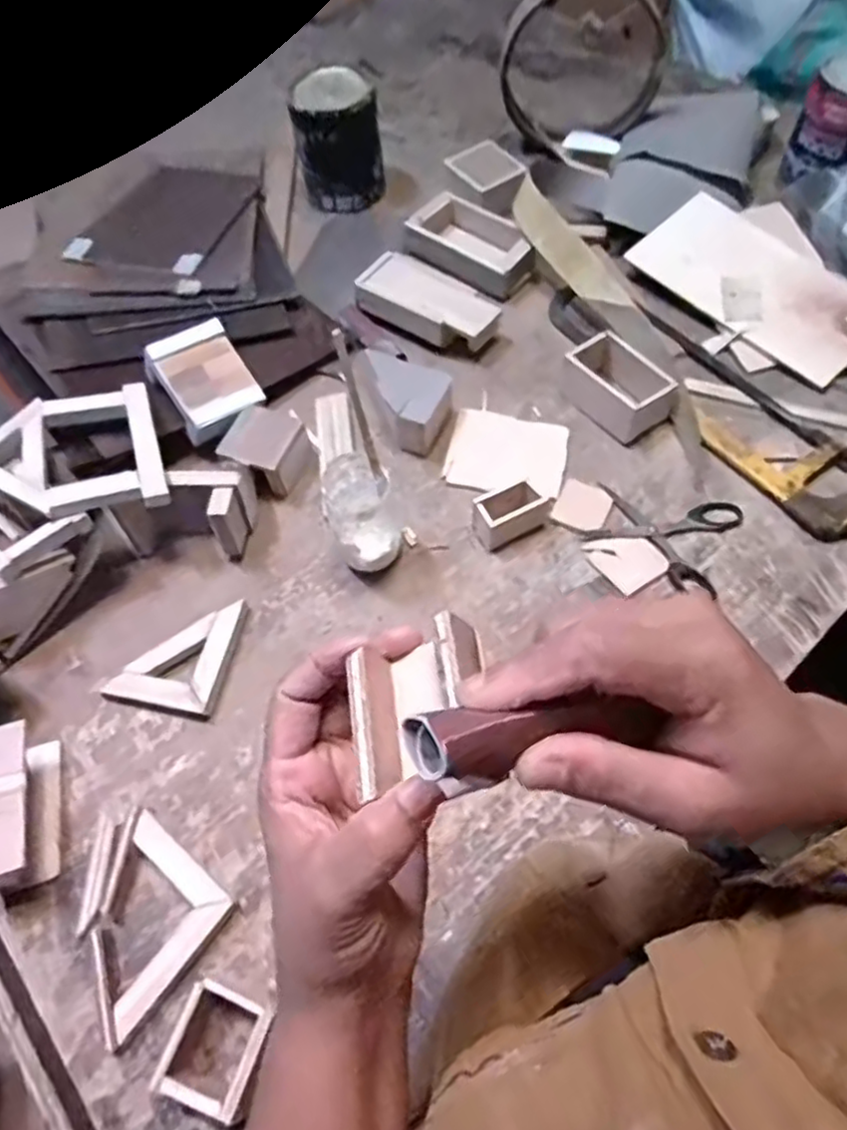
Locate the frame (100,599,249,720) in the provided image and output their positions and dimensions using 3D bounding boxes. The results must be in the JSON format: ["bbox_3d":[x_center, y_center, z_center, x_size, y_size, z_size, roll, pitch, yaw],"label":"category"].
[{"bbox_3d":[-0.215,0.076,0.597,0.094,0.018,0.103,8,61,9],"label":"frame"}]

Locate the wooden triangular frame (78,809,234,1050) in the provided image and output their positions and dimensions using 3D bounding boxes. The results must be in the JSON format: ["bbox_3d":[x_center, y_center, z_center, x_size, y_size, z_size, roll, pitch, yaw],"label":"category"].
[{"bbox_3d":[-0.213,0.251,0.495,0.122,0.021,0.107,34,68,22],"label":"wooden triangular frame"}]

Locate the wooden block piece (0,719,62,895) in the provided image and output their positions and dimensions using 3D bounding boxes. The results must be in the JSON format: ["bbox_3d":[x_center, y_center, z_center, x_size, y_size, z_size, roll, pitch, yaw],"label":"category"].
[{"bbox_3d":[-0.316,0.185,0.519,0.052,0.055,0.110,-14,59,-3],"label":"wooden block piece"}]

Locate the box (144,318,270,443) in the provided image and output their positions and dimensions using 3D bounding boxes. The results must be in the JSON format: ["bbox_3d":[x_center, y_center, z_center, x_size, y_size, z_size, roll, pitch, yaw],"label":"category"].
[{"bbox_3d":[-0.220,-0.188,0.689,0.089,0.039,0.103,-39,101,-27],"label":"box"}]

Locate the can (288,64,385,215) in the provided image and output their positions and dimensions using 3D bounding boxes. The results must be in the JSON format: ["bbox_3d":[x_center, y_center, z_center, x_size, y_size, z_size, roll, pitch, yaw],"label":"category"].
[{"bbox_3d":[-0.107,-0.526,0.861,0.105,0.131,0.115,-11,59,-2],"label":"can"}]

